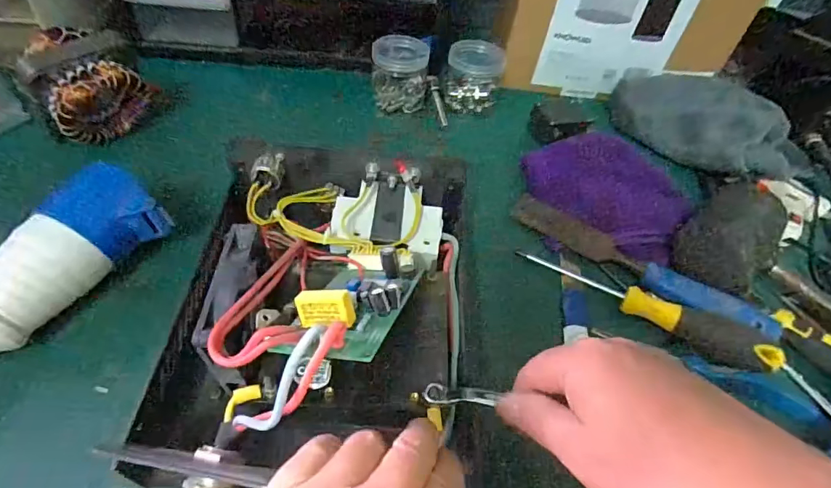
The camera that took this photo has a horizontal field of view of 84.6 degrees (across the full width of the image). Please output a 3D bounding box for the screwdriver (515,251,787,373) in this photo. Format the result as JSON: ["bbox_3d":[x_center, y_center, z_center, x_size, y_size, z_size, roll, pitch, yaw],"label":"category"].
[{"bbox_3d":[0.182,0.044,0.368,0.195,0.020,0.035,24,51,16],"label":"screwdriver"}]

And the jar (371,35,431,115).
[{"bbox_3d":[-0.018,-0.194,0.520,0.064,0.063,0.057,3,49,-6],"label":"jar"}]

